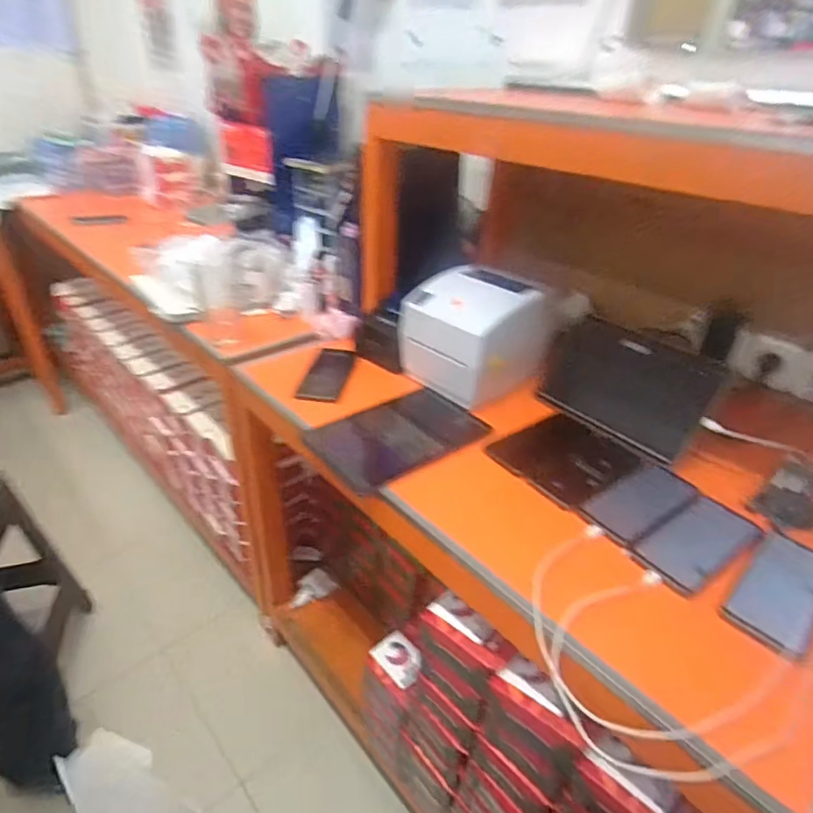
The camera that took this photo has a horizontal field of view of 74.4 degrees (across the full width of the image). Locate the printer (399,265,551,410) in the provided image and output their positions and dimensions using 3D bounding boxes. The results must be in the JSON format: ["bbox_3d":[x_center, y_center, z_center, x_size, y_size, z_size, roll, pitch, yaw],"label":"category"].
[{"bbox_3d":[0.122,-0.126,0.917,0.204,0.167,0.176,-23,40,-34],"label":"printer"}]

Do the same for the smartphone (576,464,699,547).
[{"bbox_3d":[0.307,0.120,0.708,0.175,0.015,0.092,-19,39,-30],"label":"smartphone"}]

